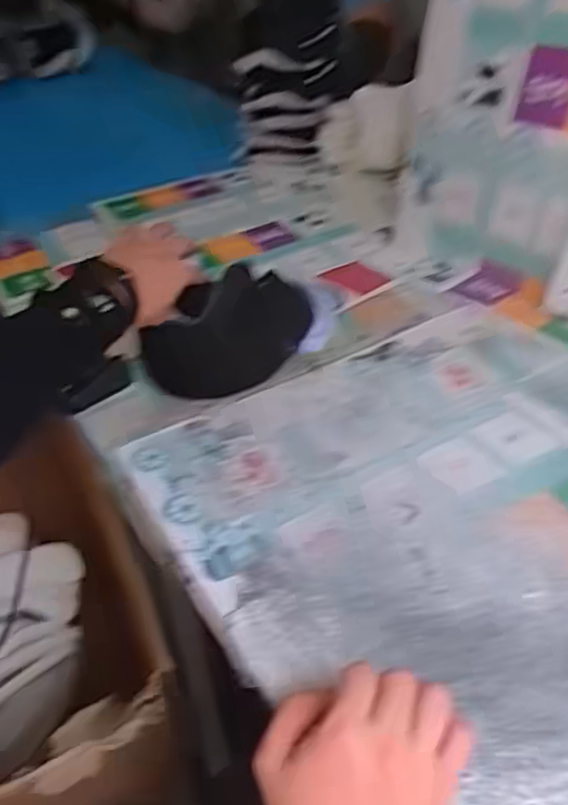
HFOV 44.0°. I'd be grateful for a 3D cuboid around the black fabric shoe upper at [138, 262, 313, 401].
[{"bbox_3d":[-0.064,-0.077,0.772,0.184,0.133,0.049,-18,39,-16],"label":"black fabric shoe upper"}]

